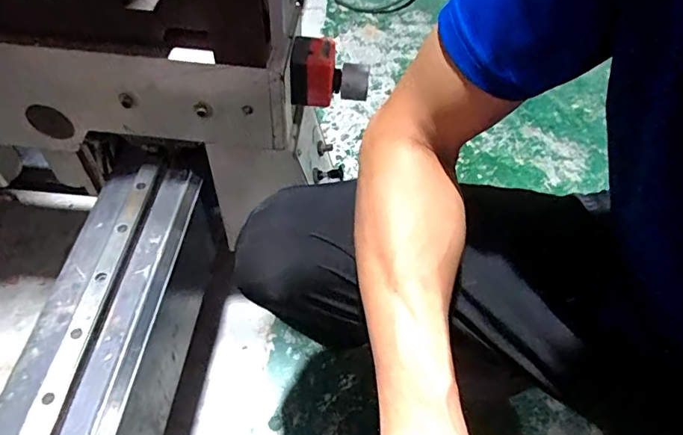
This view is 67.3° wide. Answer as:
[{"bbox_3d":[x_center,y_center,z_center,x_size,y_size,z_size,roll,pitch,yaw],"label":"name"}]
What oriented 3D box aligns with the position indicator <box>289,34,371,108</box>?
[{"bbox_3d":[-0.020,-0.161,0.575,0.097,0.069,0.050,-3,47,-21],"label":"position indicator"}]

